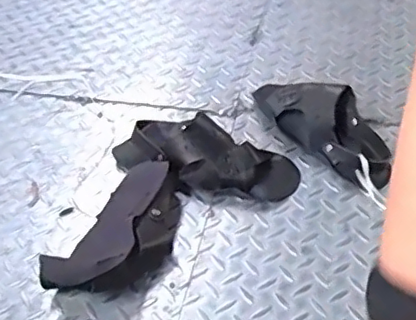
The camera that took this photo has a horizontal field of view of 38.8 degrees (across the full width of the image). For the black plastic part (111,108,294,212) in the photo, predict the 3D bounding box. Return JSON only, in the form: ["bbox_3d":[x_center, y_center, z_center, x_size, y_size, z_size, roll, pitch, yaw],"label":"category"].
[{"bbox_3d":[-0.009,-0.010,0.891,0.284,0.070,0.116,15,49,17],"label":"black plastic part"}]

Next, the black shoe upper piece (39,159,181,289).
[{"bbox_3d":[-0.114,0.089,0.800,0.117,0.064,0.246,17,49,18],"label":"black shoe upper piece"}]

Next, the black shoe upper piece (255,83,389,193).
[{"bbox_3d":[0.174,-0.063,0.923,0.090,0.079,0.268,-36,54,-28],"label":"black shoe upper piece"}]

